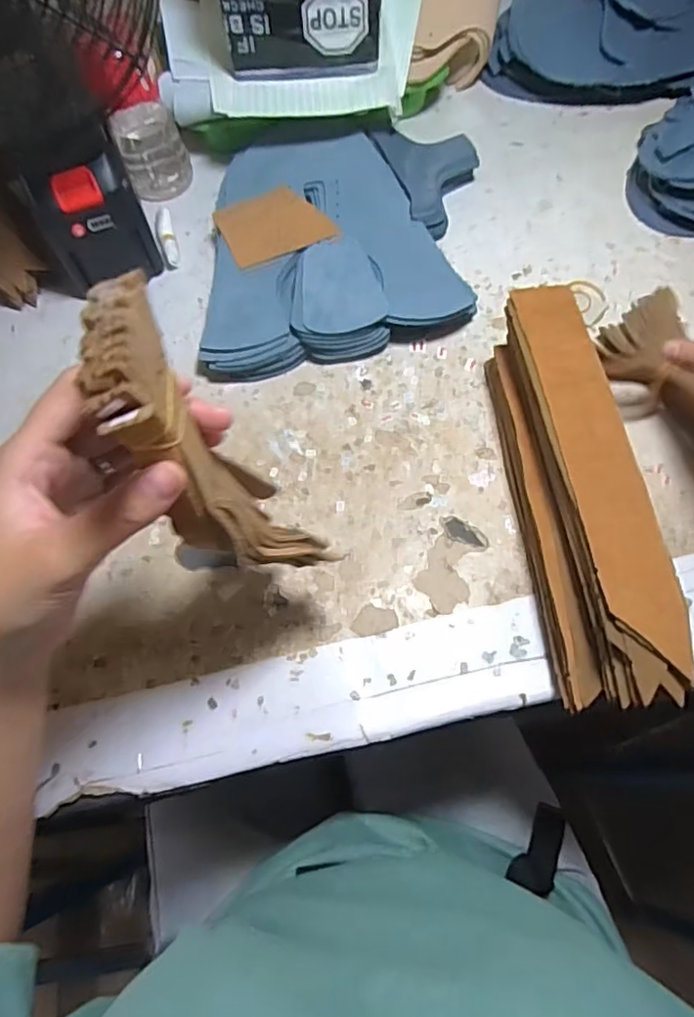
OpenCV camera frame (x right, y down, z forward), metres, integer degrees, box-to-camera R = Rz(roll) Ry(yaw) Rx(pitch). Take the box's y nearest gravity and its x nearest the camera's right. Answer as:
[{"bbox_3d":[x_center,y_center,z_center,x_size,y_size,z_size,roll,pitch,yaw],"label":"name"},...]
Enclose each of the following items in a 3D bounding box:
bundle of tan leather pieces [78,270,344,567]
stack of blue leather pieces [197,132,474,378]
[{"bbox_3d":[-0.051,-0.010,0.255,0.031,0.173,0.058,16,67,27],"label":"bundle of tan leather pieces"},{"bbox_3d":[-0.004,-0.218,0.501,0.207,0.026,0.245,1,66,4],"label":"stack of blue leather pieces"}]

